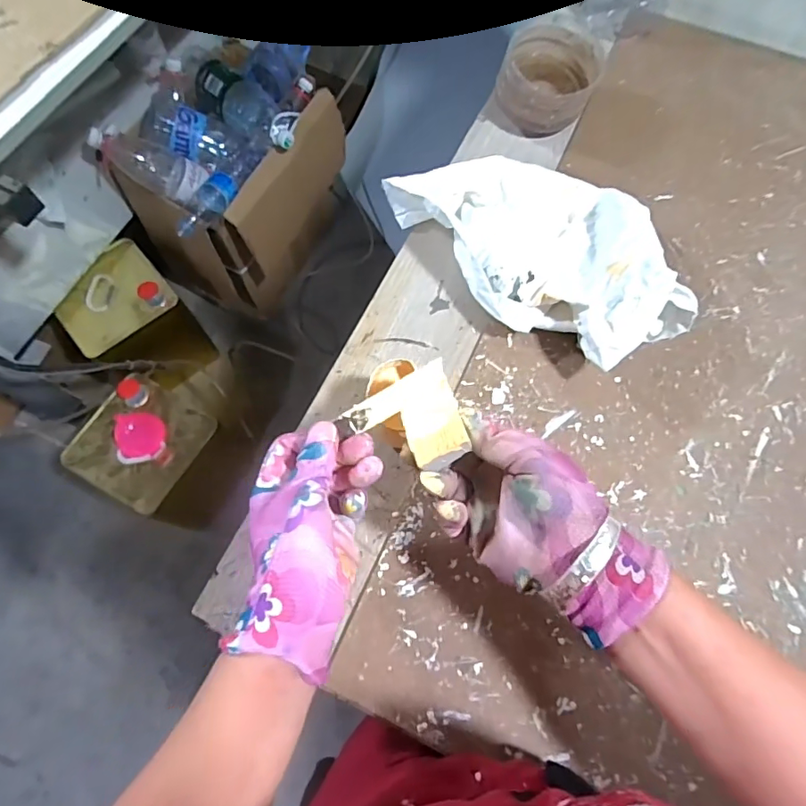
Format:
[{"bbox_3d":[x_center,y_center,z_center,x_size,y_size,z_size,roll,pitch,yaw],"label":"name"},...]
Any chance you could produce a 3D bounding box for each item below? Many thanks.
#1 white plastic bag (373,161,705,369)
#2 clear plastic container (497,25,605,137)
[{"bbox_3d":[0.122,-0.146,0.467,0.144,0.078,0.264,-31,72,-11],"label":"white plastic bag"},{"bbox_3d":[0.157,-0.352,0.552,0.097,0.063,0.105,22,71,8],"label":"clear plastic container"}]

